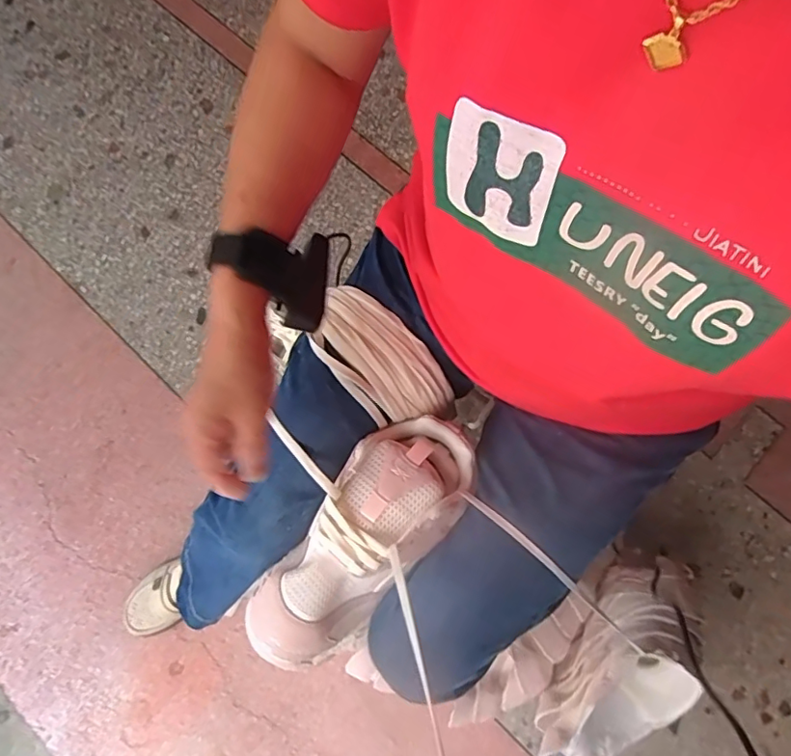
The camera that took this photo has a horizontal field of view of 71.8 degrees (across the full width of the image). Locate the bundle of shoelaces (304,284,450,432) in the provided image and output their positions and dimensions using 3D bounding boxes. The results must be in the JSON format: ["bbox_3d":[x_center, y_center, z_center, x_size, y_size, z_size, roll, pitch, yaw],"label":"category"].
[{"bbox_3d":[-0.017,-0.017,0.490,0.075,0.048,0.142,-42,80,-7],"label":"bundle of shoelaces"}]

